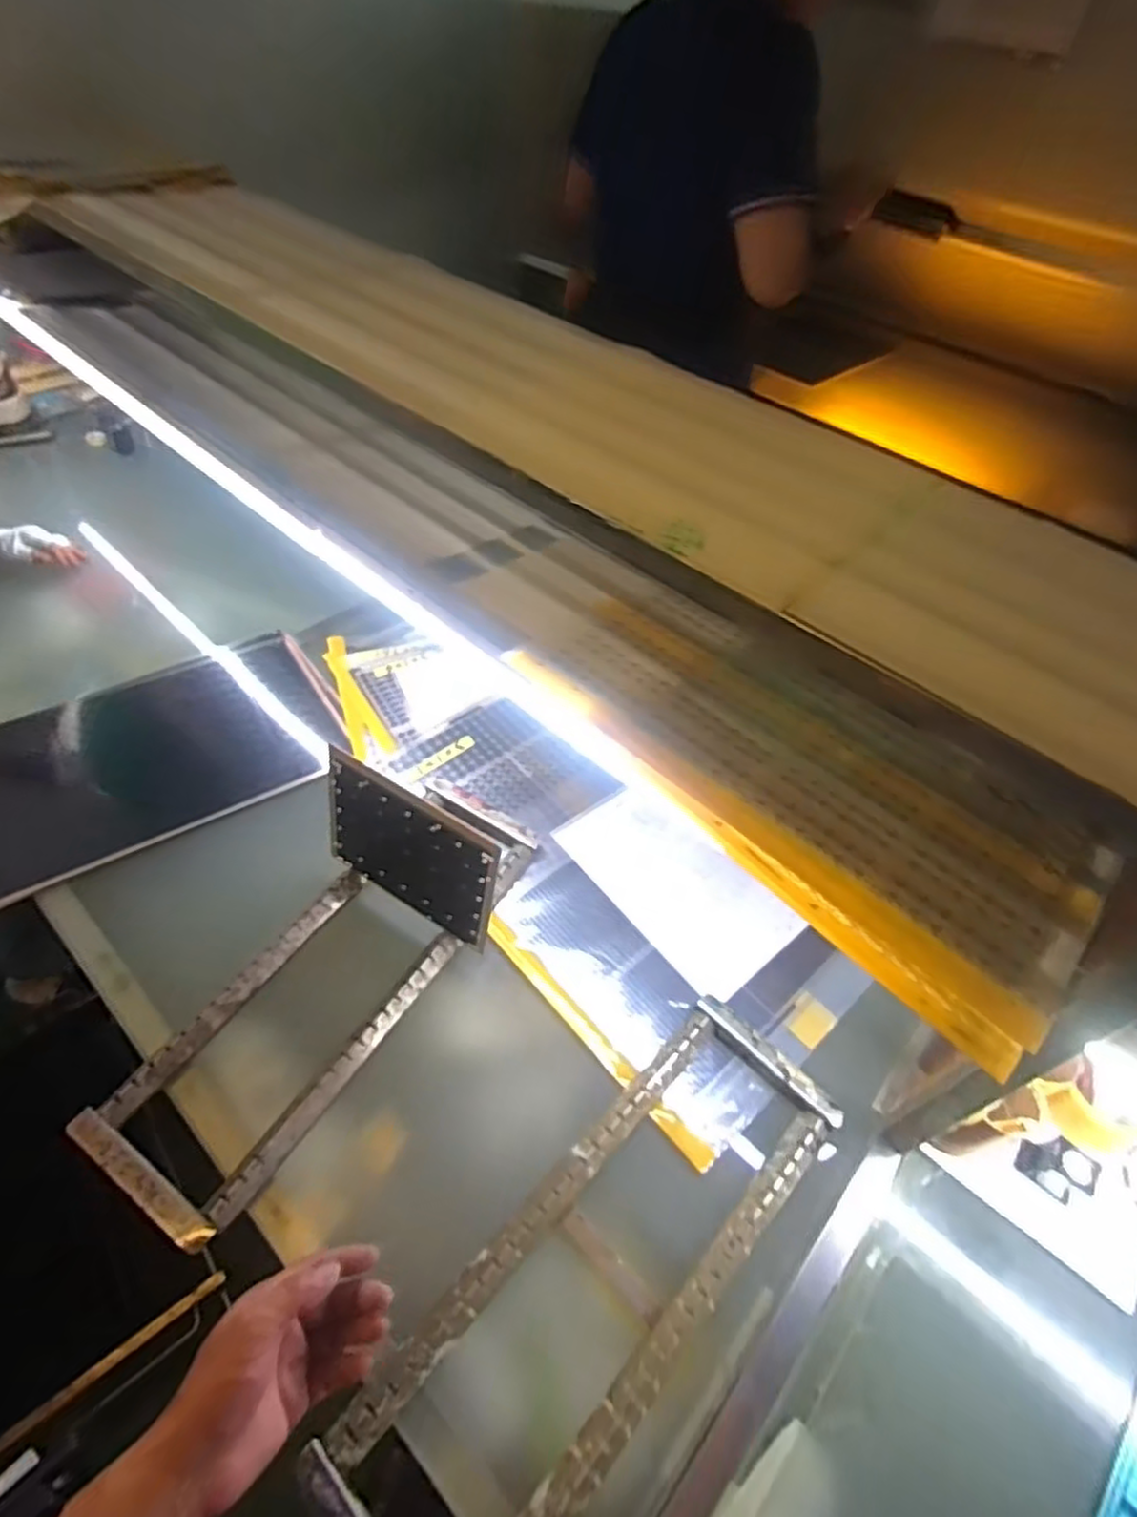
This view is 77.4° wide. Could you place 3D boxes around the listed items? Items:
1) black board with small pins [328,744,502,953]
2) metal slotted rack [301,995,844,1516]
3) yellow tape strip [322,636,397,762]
[{"bbox_3d":[-0.181,0.108,0.810,0.235,0.185,0.012,30,41,17],"label":"black board with small pins"},{"bbox_3d":[0.042,0.463,0.659,0.179,0.050,0.530,35,55,29],"label":"metal slotted rack"},{"bbox_3d":[-0.344,-0.101,1.115,0.060,0.008,0.279,-20,56,-21],"label":"yellow tape strip"}]

